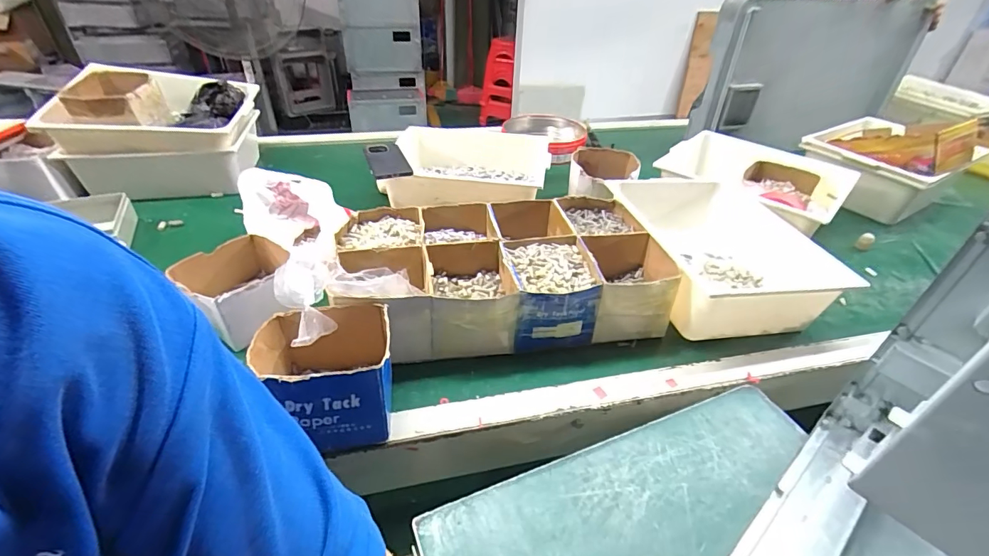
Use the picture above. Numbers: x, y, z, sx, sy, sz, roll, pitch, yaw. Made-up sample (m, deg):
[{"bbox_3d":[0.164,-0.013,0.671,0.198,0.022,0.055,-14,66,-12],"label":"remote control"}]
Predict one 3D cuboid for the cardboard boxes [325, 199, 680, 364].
[{"bbox_3d":[0.019,-0.017,0.753,0.515,0.107,0.292,-6,38,-11],"label":"cardboard boxes"}]

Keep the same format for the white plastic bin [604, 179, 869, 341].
[{"bbox_3d":[0.411,-0.064,0.858,0.350,0.126,0.327,-6,38,-11],"label":"white plastic bin"}]

